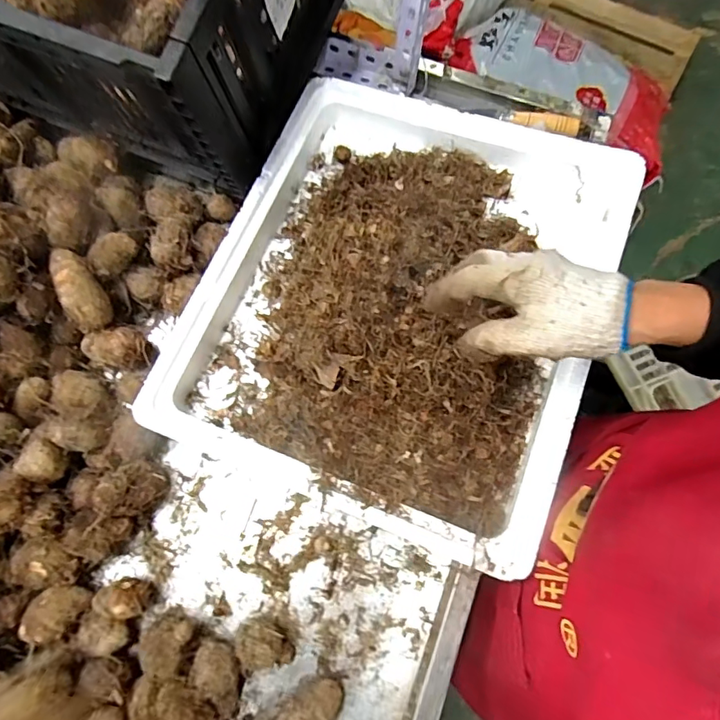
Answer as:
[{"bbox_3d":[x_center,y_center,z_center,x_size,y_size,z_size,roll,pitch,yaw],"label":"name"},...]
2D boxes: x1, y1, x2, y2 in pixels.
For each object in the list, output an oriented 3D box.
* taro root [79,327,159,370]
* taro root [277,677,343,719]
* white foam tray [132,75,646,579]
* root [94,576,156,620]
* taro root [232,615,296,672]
[{"bbox_3d":[-0.249,-0.014,0.516,0.073,0.035,0.044,16,74,6],"label":"taro root"},{"bbox_3d":[-0.044,0.298,0.423,0.058,0.040,0.033,-30,75,-8],"label":"taro root"},{"bbox_3d":[0.037,-0.071,0.496,0.372,0.082,0.424,21,75,7],"label":"white foam tray"},{"bbox_3d":[-0.215,0.217,0.453,0.046,0.034,0.033,-8,73,-2],"label":"root"},{"bbox_3d":[-0.084,0.251,0.437,0.050,0.042,0.037,17,74,6],"label":"taro root"}]

